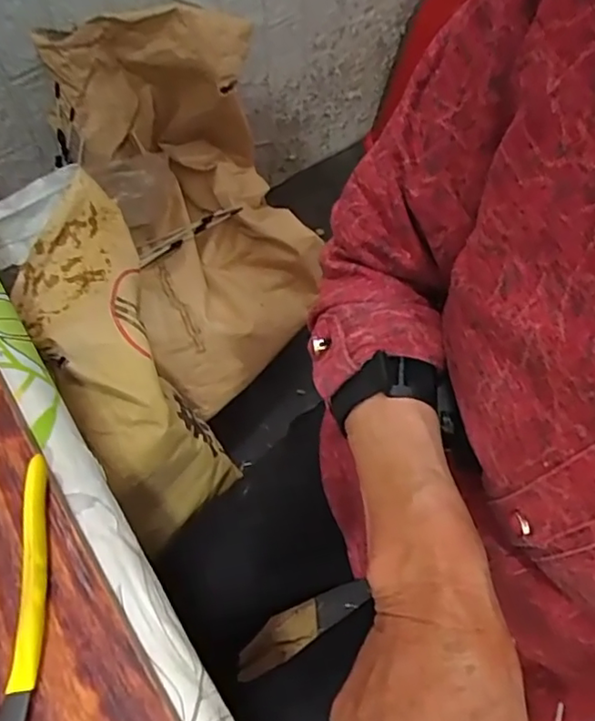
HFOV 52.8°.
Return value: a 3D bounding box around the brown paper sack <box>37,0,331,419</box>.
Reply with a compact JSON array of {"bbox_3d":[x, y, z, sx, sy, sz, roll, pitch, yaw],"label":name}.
[{"bbox_3d":[-0.133,-0.206,0.868,0.282,0.195,0.510,-21,111,-8],"label":"brown paper sack"}]

